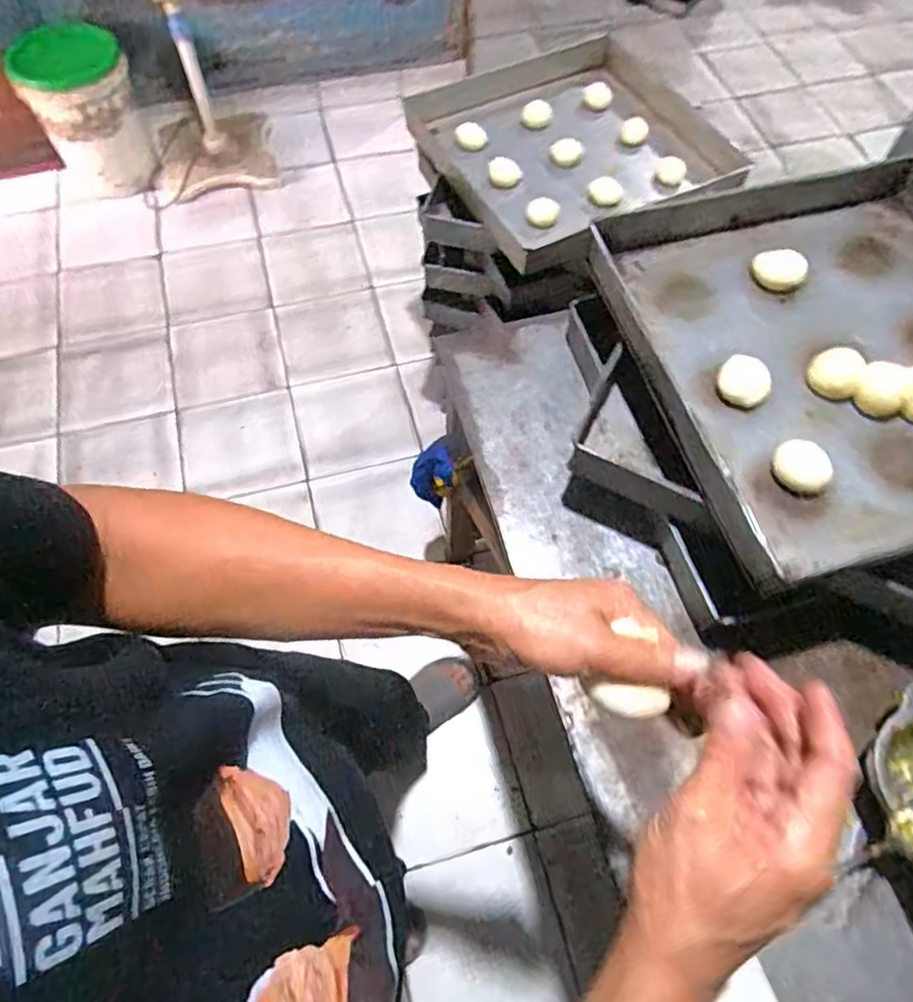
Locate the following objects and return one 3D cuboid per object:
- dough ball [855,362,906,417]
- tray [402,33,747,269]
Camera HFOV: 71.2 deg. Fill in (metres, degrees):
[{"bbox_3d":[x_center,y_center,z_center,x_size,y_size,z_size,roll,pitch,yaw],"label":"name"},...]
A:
[{"bbox_3d":[0.458,-0.124,0.686,0.052,0.036,0.053,10,63,4],"label":"dough ball"},{"bbox_3d":[0.205,-0.666,1.204,0.504,0.097,0.516,-18,65,-10],"label":"tray"}]

